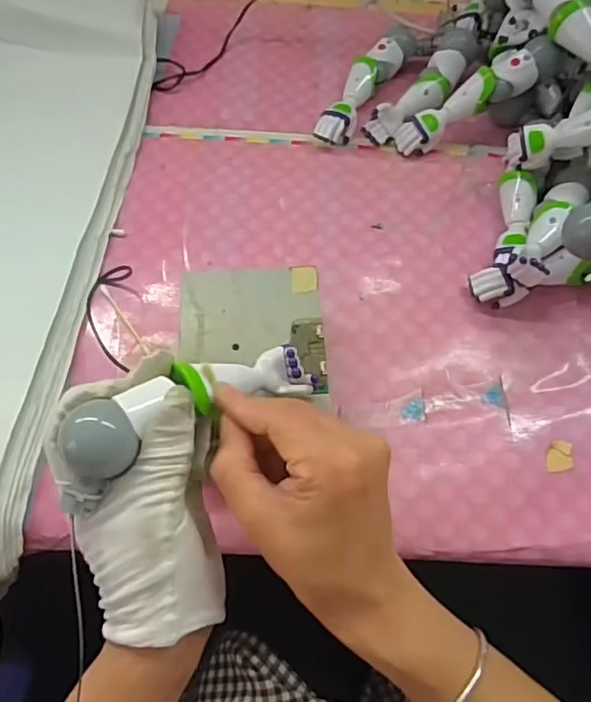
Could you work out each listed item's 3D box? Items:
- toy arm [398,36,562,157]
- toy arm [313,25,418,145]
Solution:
[{"bbox_3d":[0.149,-0.214,0.482,0.143,0.027,0.035,-29,64,14],"label":"toy arm"},{"bbox_3d":[0.065,-0.243,0.523,0.033,0.028,0.149,29,68,15],"label":"toy arm"}]

